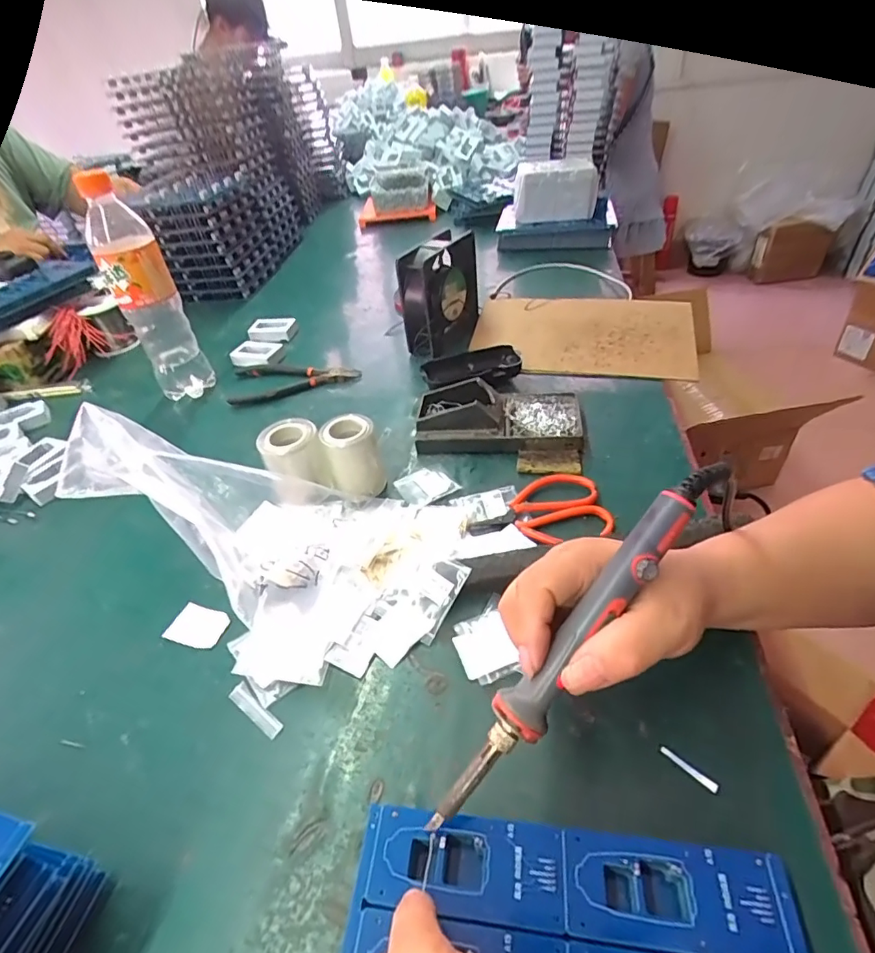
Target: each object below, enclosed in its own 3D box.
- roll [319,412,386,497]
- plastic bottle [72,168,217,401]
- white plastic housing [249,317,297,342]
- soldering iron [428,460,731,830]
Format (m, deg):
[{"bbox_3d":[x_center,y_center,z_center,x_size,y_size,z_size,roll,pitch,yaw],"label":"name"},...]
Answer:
[{"bbox_3d":[-0.076,-0.019,0.460,0.045,0.064,0.044,-4,42,3],"label":"roll"},{"bbox_3d":[-0.316,-0.196,0.563,0.060,0.233,0.052,-26,45,-20],"label":"plastic bottle"},{"bbox_3d":[-0.235,-0.211,0.735,0.065,0.015,0.051,-2,42,6],"label":"white plastic housing"},{"bbox_3d":[0.068,0.079,0.251,0.019,0.020,0.223,38,89,38],"label":"soldering iron"}]

